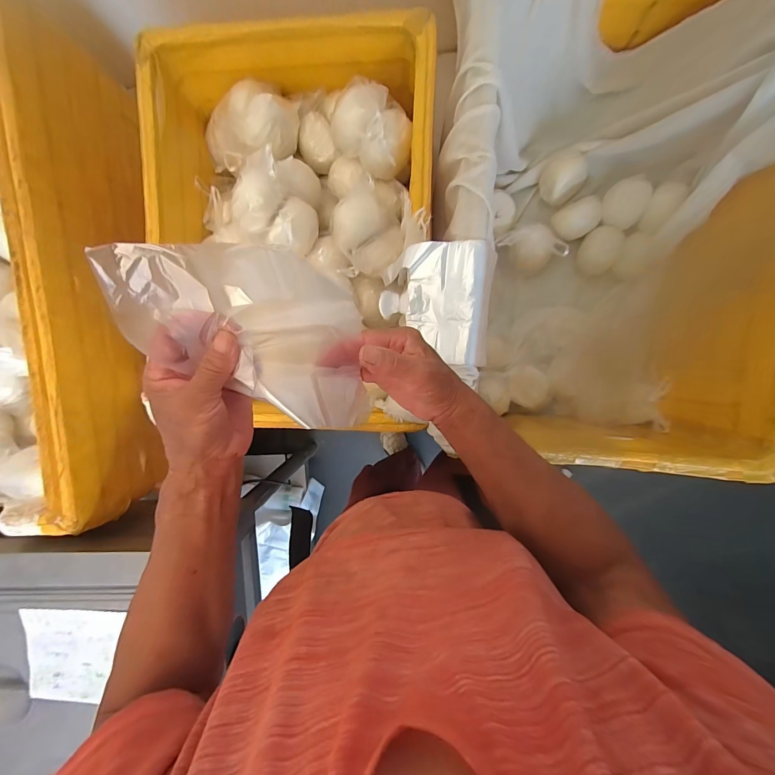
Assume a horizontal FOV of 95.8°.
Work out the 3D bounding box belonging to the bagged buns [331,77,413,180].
[{"bbox_3d":[-0.016,-0.388,0.529,0.121,0.072,0.095,39,96,1],"label":"bagged buns"}]

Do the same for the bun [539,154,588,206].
[{"bbox_3d":[0.348,-0.415,0.696,0.077,0.054,0.075,0,94,5],"label":"bun"}]

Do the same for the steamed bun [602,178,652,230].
[{"bbox_3d":[0.456,-0.354,0.671,0.065,0.064,0.071,0,94,5],"label":"steamed bun"}]

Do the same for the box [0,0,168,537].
[{"bbox_3d":[-0.693,-0.150,0.570,0.449,0.199,0.751,-5,93,5],"label":"box"}]

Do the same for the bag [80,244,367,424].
[{"bbox_3d":[-0.093,-0.028,0.260,0.166,0.040,0.143,-15,101,-37],"label":"bag"}]

